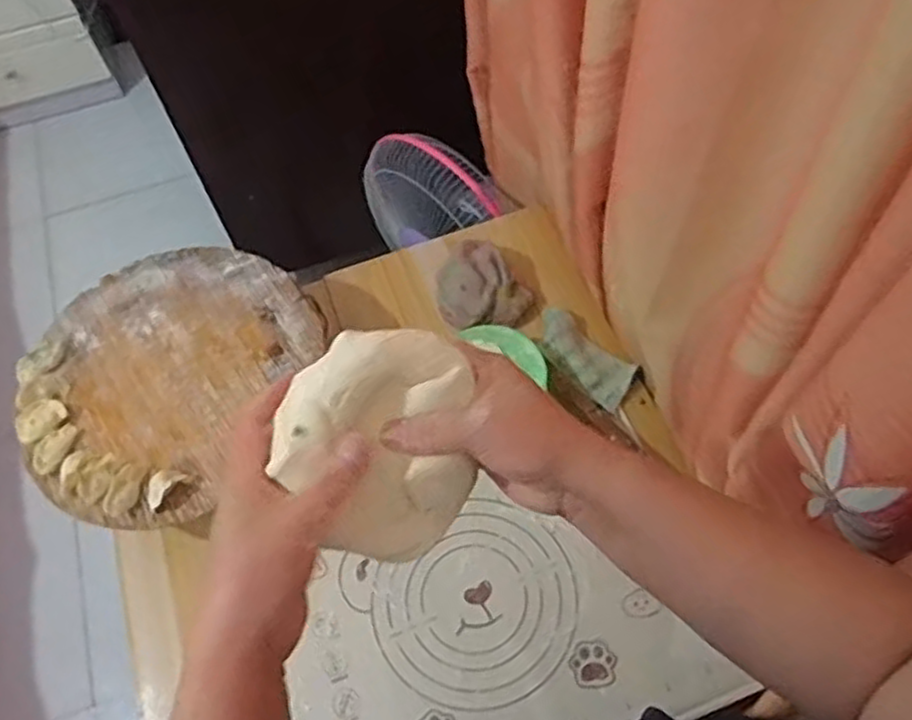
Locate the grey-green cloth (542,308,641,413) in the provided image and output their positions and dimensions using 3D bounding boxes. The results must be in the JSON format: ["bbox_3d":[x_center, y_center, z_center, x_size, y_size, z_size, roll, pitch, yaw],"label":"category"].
[{"bbox_3d":[0.167,-0.005,0.975,0.151,0.027,0.077,37,69,20],"label":"grey-green cloth"}]

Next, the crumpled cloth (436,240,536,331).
[{"bbox_3d":[0.026,-0.097,1.034,0.117,0.049,0.140,-36,66,-15],"label":"crumpled cloth"}]

